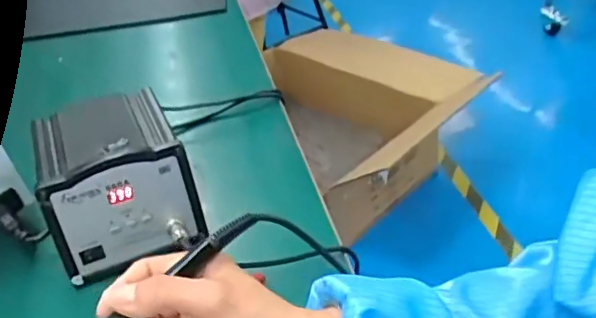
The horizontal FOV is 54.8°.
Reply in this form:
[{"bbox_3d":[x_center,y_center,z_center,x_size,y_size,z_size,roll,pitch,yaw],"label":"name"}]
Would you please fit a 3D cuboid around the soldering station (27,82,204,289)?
[{"bbox_3d":[-0.170,0.019,0.547,0.123,0.100,0.155,-19,37,-12],"label":"soldering station"}]

